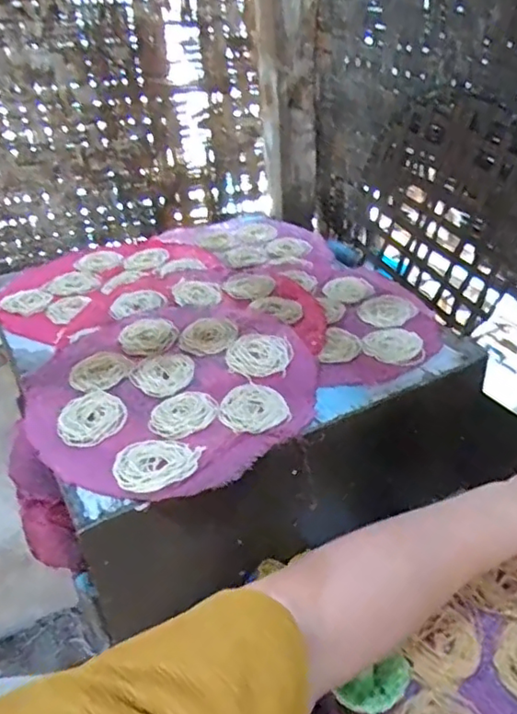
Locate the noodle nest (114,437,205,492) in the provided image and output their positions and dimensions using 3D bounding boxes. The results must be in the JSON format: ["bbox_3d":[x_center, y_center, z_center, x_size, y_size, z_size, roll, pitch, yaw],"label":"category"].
[{"bbox_3d":[-0.104,0.109,0.608,0.083,0.008,0.074,9,36,17],"label":"noodle nest"}]

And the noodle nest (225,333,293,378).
[{"bbox_3d":[0.000,-0.003,0.738,0.077,0.010,0.079,-2,34,1],"label":"noodle nest"}]

